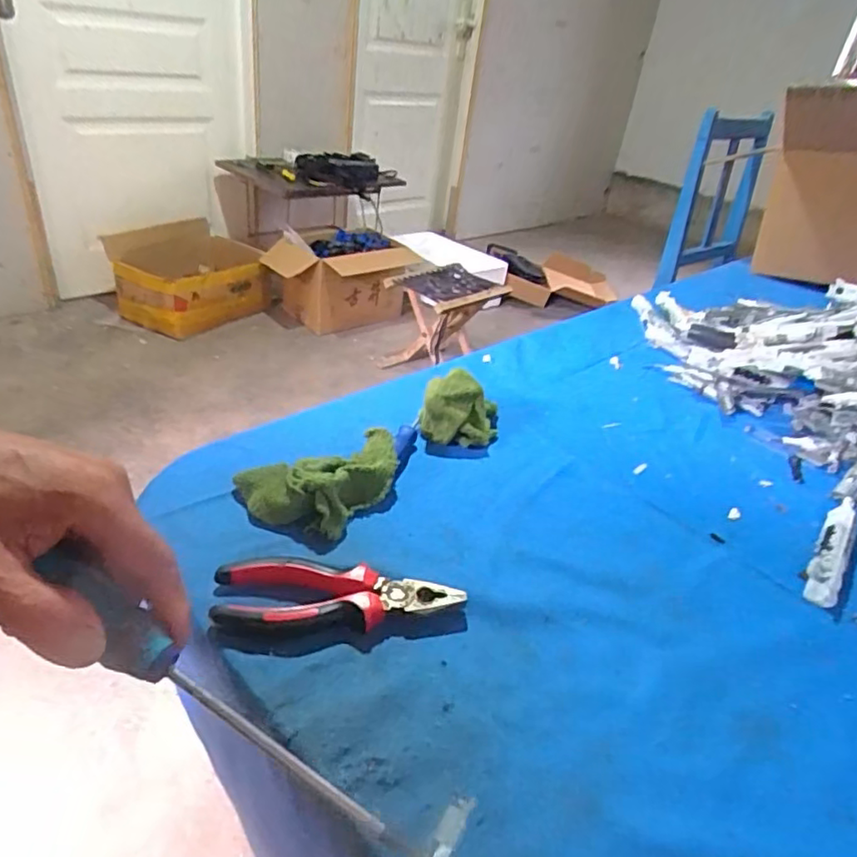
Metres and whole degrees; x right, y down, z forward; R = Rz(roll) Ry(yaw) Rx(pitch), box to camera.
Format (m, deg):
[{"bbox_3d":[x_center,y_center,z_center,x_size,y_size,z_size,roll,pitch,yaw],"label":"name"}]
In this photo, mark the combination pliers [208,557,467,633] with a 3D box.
[{"bbox_3d":[-0.059,0.109,0.407,0.154,0.022,0.050,2,34,-7],"label":"combination pliers"}]

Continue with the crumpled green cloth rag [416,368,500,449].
[{"bbox_3d":[0.031,-0.022,0.601,0.076,0.062,0.068,8,33,3],"label":"crumpled green cloth rag"}]

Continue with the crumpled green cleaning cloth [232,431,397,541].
[{"bbox_3d":[-0.078,0.042,0.493,0.131,0.037,0.091,-14,38,-28],"label":"crumpled green cleaning cloth"}]

